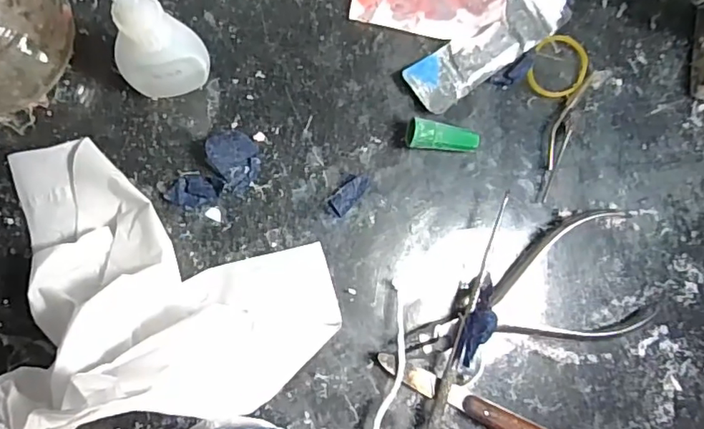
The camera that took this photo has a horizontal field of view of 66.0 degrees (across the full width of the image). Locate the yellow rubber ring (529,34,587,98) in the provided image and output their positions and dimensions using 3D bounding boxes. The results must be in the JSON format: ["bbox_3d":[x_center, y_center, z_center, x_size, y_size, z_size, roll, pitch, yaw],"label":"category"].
[{"bbox_3d":[0.104,-0.074,0.270,0.029,0.004,0.033,16,81,-5],"label":"yellow rubber ring"}]

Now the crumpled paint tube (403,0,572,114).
[{"bbox_3d":[0.066,-0.081,0.263,0.088,0.012,0.026,-35,88,-10],"label":"crumpled paint tube"}]

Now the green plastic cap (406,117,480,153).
[{"bbox_3d":[0.042,-0.036,0.253,0.035,0.015,0.012,3,82,-6],"label":"green plastic cap"}]

